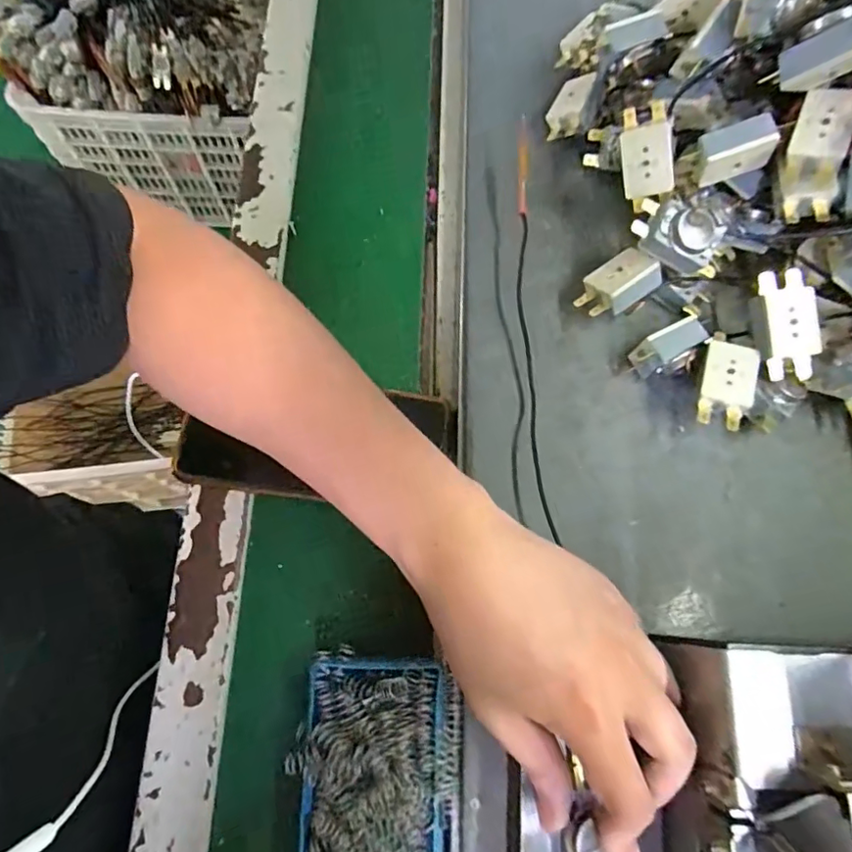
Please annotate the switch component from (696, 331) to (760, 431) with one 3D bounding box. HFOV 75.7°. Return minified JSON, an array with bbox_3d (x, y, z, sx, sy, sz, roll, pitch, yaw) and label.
[{"bbox_3d":[0.171,-0.028,0.313,0.026,0.013,0.055,17,73,7],"label":"switch component"}]

